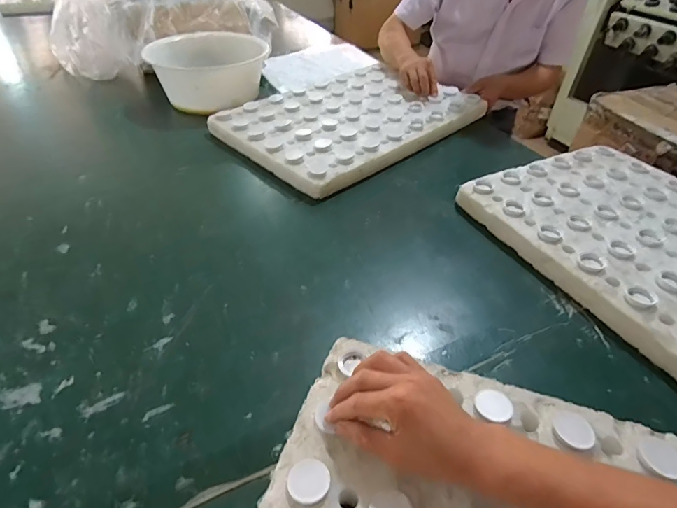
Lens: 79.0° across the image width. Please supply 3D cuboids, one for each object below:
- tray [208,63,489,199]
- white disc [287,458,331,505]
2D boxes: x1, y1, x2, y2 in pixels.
[{"bbox_3d":[0.035,-0.306,0.926,0.543,0.047,0.379,-31,51,-32],"label":"tray"},{"bbox_3d":[-0.024,0.187,0.337,0.034,0.008,0.033,1,41,-1],"label":"white disc"}]

